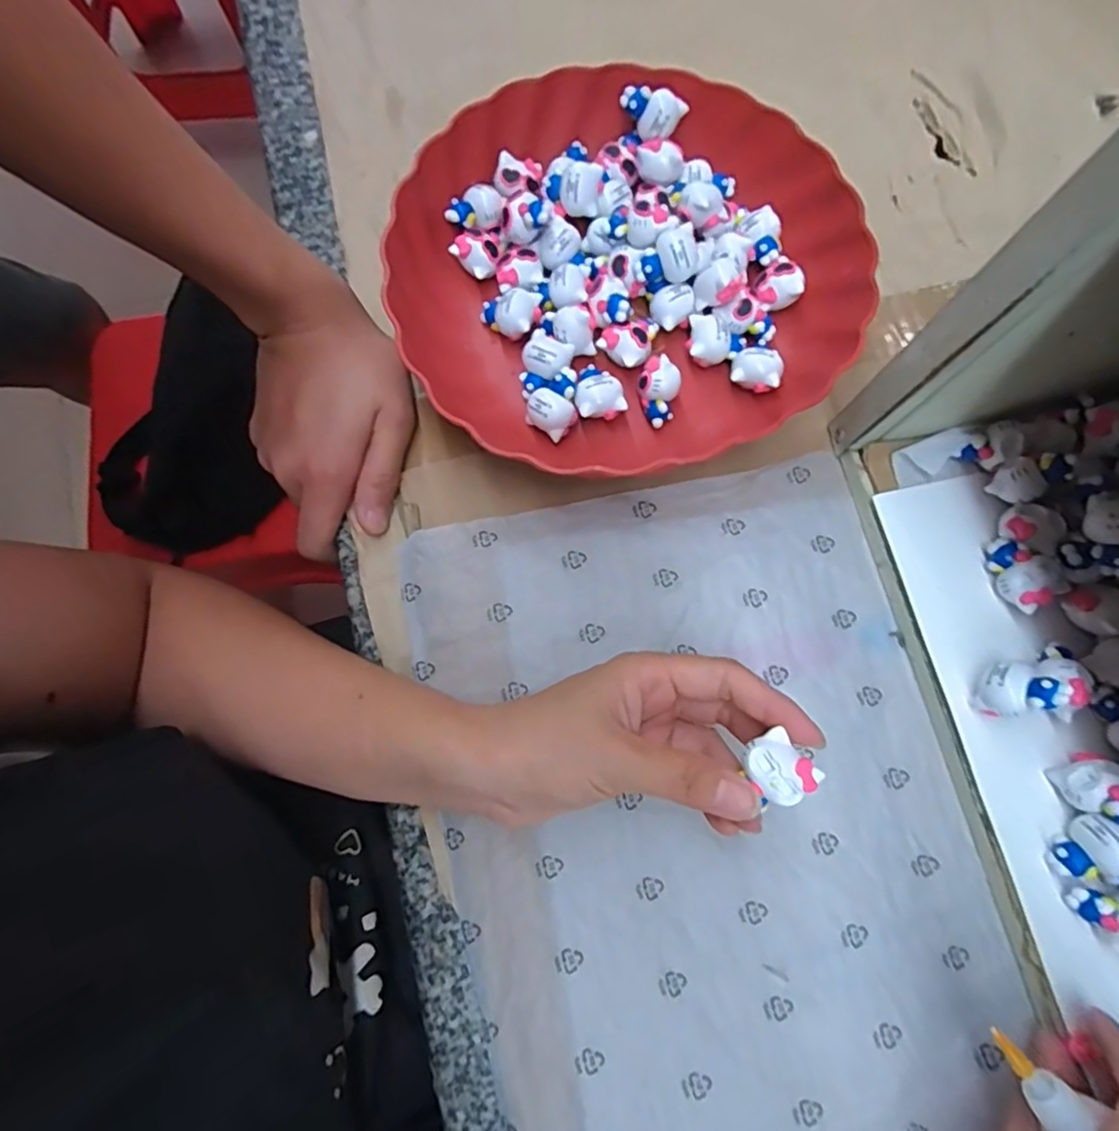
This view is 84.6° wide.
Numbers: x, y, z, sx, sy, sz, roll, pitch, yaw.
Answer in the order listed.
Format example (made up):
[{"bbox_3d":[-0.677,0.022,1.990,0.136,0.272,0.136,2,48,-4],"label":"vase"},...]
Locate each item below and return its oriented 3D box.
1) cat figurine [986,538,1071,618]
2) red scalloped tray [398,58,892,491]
[{"bbox_3d":[0.218,0.003,0.289,0.024,0.015,0.033,-30,78,-7],"label":"cat figurine"},{"bbox_3d":[0.034,-0.160,0.333,0.241,0.042,0.235,-2,76,-1],"label":"red scalloped tray"}]

